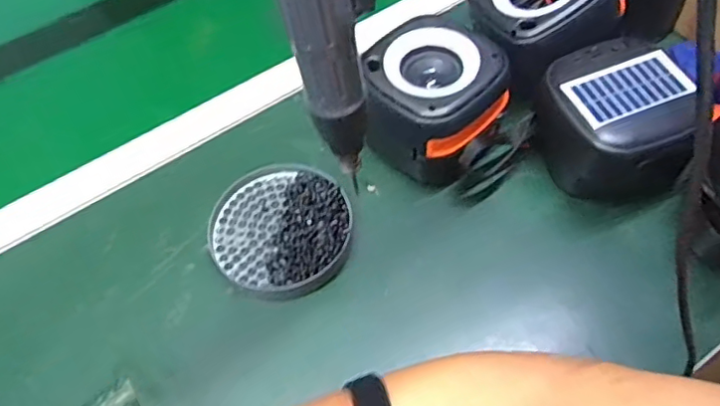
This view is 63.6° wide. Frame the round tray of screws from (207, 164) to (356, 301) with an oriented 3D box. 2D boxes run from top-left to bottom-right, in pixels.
[{"bbox_3d":[-0.065,0.021,0.478,0.111,0.028,0.125,-37,63,-19],"label":"round tray of screws"}]

